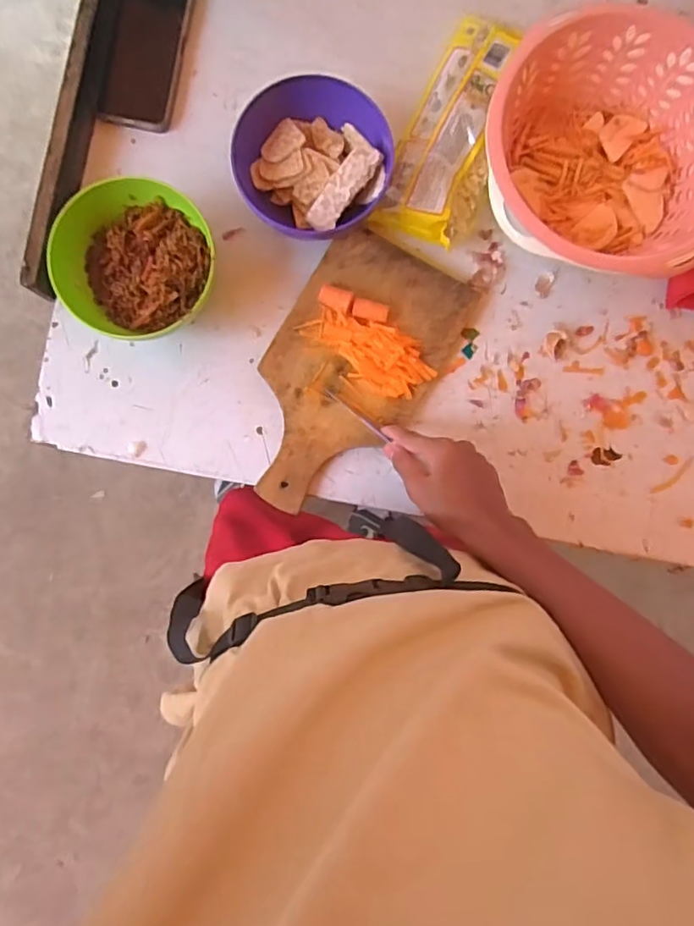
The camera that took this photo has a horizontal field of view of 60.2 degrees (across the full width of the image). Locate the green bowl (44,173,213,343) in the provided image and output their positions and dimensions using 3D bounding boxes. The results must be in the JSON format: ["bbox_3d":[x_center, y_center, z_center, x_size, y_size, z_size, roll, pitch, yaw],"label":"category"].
[{"bbox_3d":[-0.205,-0.199,0.594,0.141,0.078,0.139,0,88,-1],"label":"green bowl"}]

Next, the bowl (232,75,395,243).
[{"bbox_3d":[-0.035,-0.292,0.597,0.141,0.074,0.139,0,88,-1],"label":"bowl"}]

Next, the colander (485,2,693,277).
[{"bbox_3d":[0.251,-0.297,0.593,0.234,0.104,0.232,0,88,-1],"label":"colander"}]

